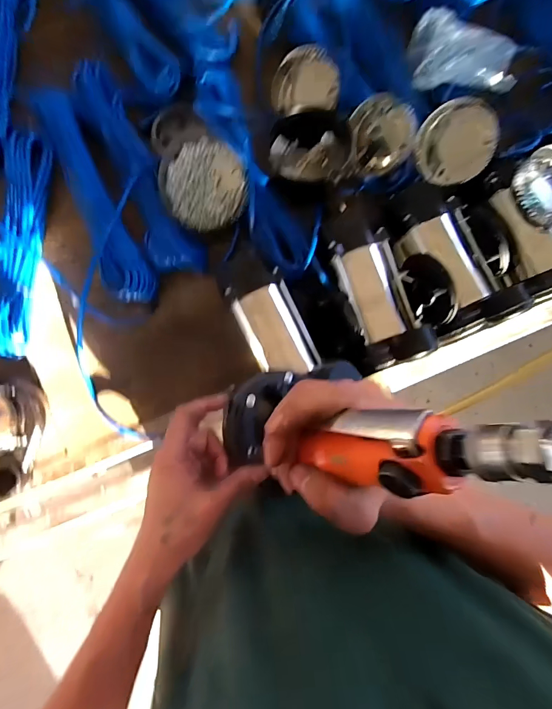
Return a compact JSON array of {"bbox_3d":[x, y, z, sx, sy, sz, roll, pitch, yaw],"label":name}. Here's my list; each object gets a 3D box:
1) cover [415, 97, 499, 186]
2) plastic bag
[{"bbox_3d":[0.257,-0.304,0.550,0.105,0.021,0.107,19,116,43],"label":"cover"},{"bbox_3d":[0.286,-0.447,0.572,0.160,0.047,0.101,5,87,0],"label":"plastic bag"}]

